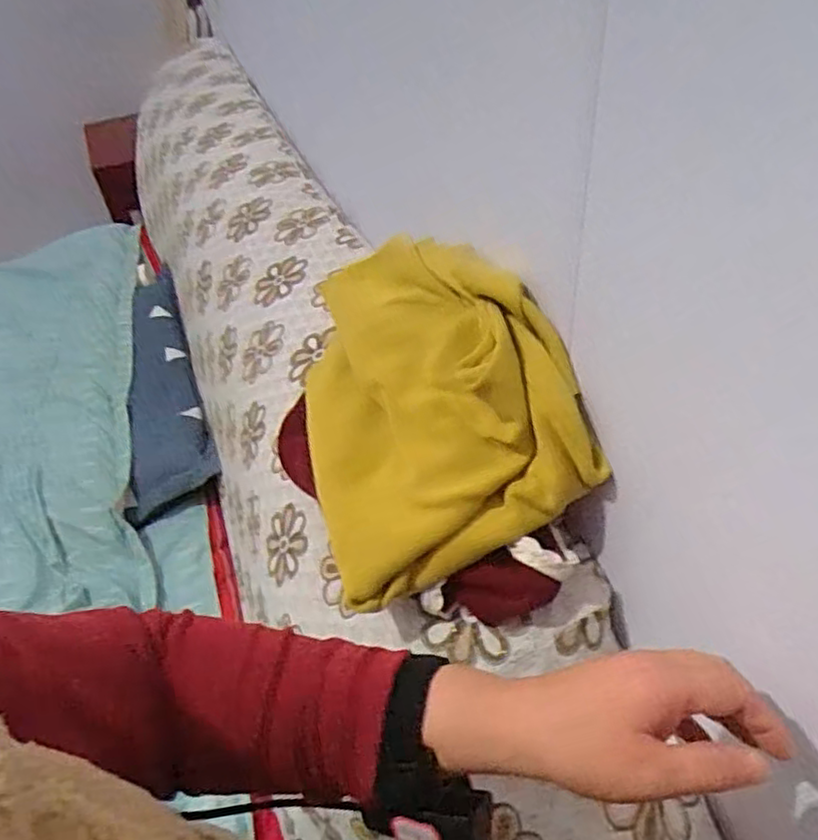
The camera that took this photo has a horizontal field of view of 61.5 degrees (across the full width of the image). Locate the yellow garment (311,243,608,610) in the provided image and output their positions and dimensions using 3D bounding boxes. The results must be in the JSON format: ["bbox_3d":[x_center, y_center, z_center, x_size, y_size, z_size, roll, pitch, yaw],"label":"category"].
[{"bbox_3d":[-0.002,-0.040,0.586,0.195,0.162,0.312,-16,44,-10],"label":"yellow garment"}]

